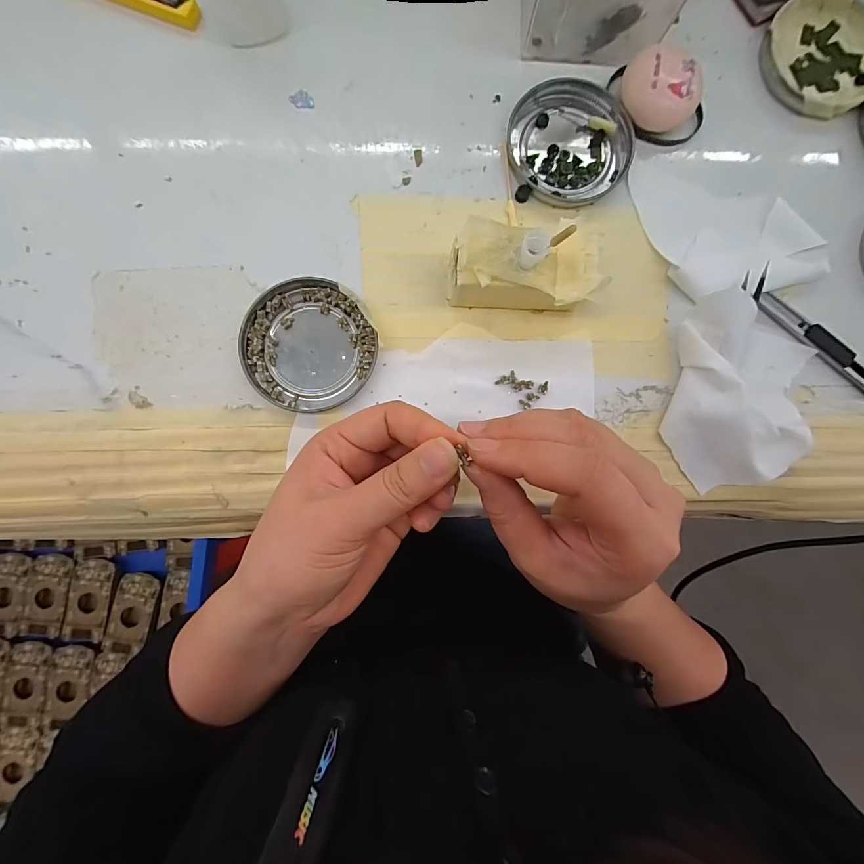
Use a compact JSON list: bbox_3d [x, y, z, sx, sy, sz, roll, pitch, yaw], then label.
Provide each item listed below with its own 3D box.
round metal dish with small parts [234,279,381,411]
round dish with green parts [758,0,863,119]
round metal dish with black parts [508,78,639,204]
[{"bbox_3d":[-0.075,-0.054,0.231,0.077,0.011,0.080,0,87,-2],"label":"round metal dish with small parts"},{"bbox_3d":[0.259,-0.249,0.253,0.076,0.012,0.078,0,87,-2],"label":"round dish with green parts"},{"bbox_3d":[0.088,-0.186,0.244,0.076,0.009,0.074,-2,86,-3],"label":"round metal dish with black parts"}]

